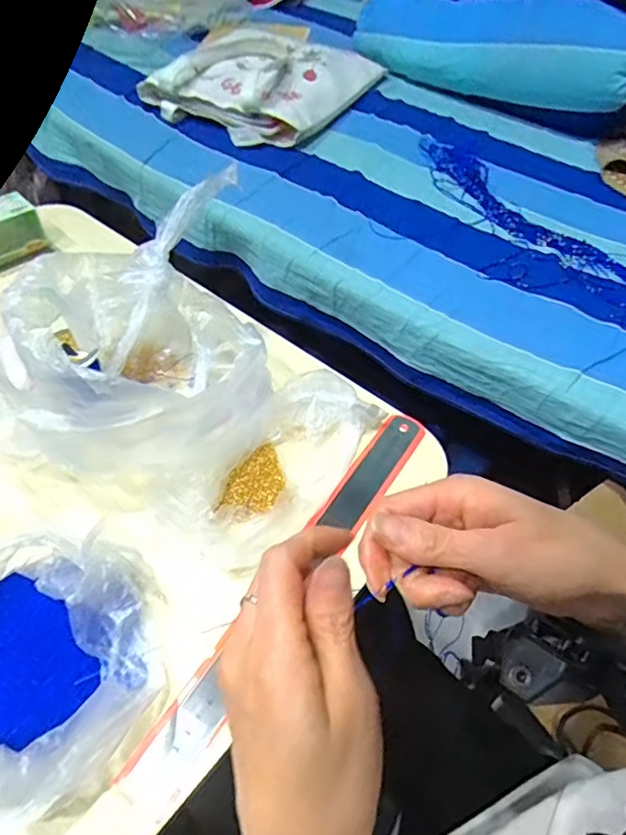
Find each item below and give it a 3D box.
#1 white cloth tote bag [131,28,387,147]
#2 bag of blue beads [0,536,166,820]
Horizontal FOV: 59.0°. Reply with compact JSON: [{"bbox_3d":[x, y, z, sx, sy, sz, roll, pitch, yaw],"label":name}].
[{"bbox_3d":[-0.062,-0.554,0.891,0.285,0.063,0.323,24,54,15],"label":"white cloth tote bag"},{"bbox_3d":[-0.161,0.138,0.318,0.139,0.073,0.150,6,51,1],"label":"bag of blue beads"}]

